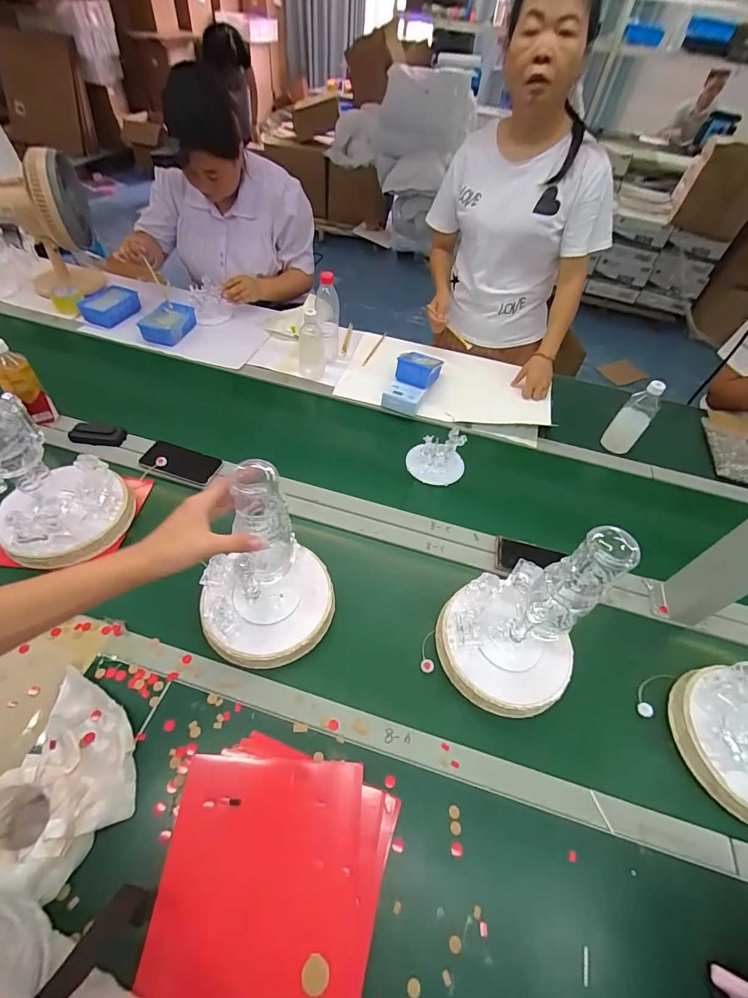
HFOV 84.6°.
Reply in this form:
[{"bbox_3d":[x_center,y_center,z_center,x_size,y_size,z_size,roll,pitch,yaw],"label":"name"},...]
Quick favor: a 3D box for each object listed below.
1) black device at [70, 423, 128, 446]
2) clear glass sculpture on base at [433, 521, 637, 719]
[{"bbox_3d":[-0.598,-0.138,0.889,0.110,0.028,0.046,6,52,-1],"label":"black device"},{"bbox_3d":[0.207,0.151,0.555,0.176,0.318,0.206,-32,61,-25],"label":"clear glass sculpture on base"}]

